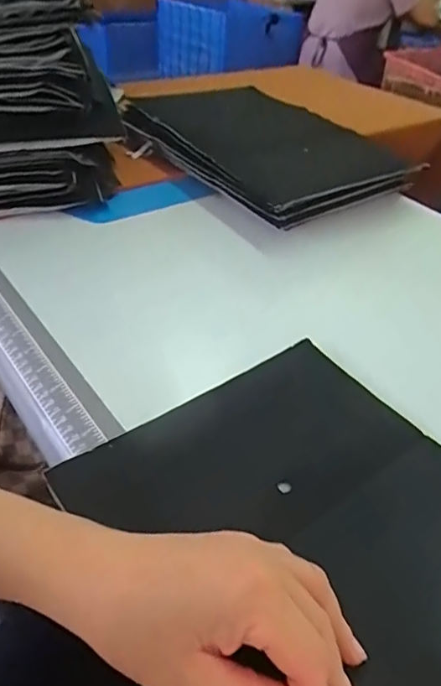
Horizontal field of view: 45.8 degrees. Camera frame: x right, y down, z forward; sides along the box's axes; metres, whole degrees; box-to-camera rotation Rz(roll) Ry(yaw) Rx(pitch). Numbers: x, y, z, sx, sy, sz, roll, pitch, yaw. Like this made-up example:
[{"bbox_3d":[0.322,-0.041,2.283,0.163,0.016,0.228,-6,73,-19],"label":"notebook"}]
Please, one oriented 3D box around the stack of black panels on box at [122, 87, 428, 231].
[{"bbox_3d":[0.050,-0.265,0.688,0.246,0.046,0.364,-21,46,-27],"label":"stack of black panels on box"}]

